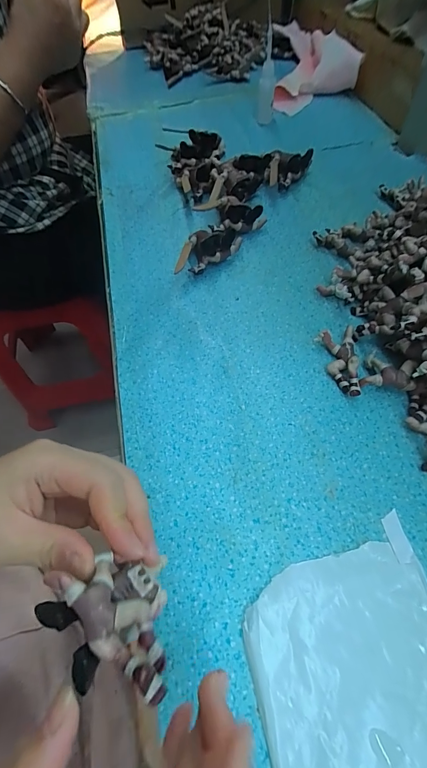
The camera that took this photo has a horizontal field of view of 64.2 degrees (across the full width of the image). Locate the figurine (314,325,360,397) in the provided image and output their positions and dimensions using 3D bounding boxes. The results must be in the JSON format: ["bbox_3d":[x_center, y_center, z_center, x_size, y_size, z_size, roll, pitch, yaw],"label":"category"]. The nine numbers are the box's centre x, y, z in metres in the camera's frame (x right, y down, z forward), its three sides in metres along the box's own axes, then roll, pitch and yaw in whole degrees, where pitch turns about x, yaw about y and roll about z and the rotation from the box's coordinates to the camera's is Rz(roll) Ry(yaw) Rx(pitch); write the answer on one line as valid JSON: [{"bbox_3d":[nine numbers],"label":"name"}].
[{"bbox_3d":[0.102,-0.018,0.280,0.029,0.016,0.060,3,60,6],"label":"figurine"}]

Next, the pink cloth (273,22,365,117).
[{"bbox_3d":[0.162,-0.536,0.564,0.131,0.045,0.258,2,60,5],"label":"pink cloth"}]

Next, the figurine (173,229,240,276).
[{"bbox_3d":[-0.005,-0.130,0.346,0.053,0.025,0.064,11,61,11],"label":"figurine"}]

